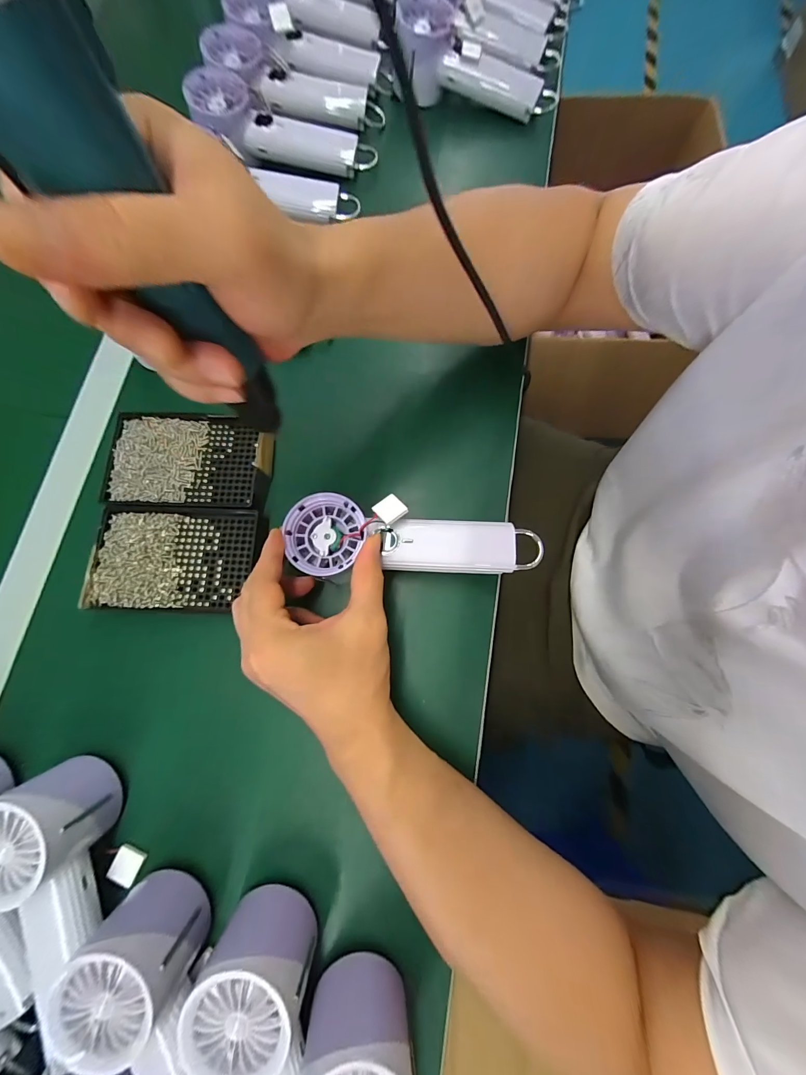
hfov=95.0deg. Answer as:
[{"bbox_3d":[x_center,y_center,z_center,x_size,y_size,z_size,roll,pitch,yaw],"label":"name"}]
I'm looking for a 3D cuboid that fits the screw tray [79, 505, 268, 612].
[{"bbox_3d":[-0.192,0.017,0.313,0.138,0.013,0.086,1,77,2],"label":"screw tray"}]

